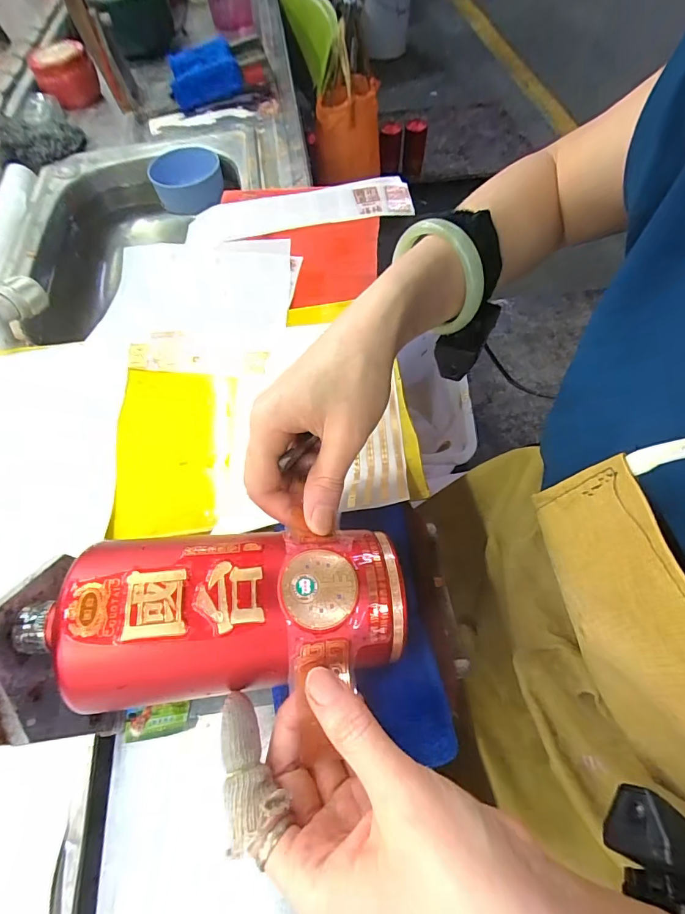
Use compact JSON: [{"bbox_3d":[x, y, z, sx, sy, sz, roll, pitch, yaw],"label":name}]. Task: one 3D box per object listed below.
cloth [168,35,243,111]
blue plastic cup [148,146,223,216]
[{"bbox_3d":[-0.240,-0.664,0.723,0.119,0.042,0.093,-17,62,-6],"label":"cloth"},{"bbox_3d":[-0.249,-0.448,0.679,0.110,0.050,0.100,-1,62,1],"label":"blue plastic cup"}]

